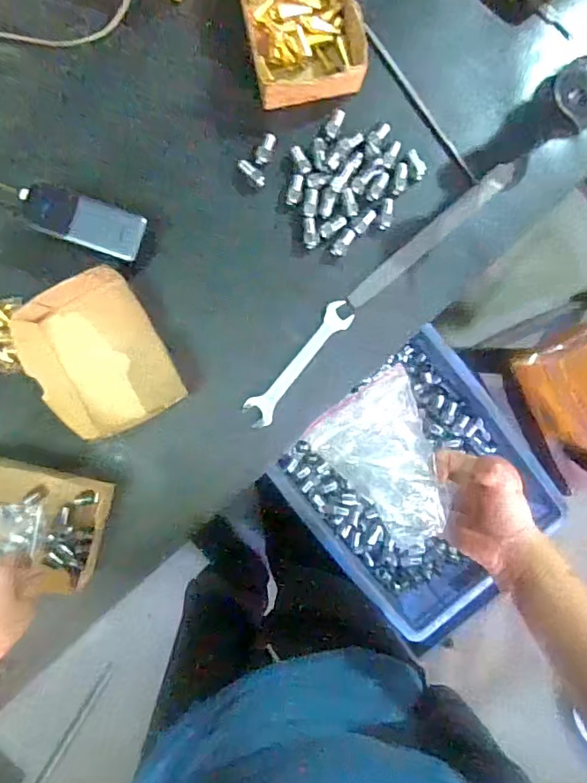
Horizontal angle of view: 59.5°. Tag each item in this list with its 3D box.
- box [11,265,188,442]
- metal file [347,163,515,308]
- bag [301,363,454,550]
[{"bbox_3d":[-0.220,-0.041,0.577,0.139,0.048,0.170,-26,94,-3],"label":"box"},{"bbox_3d":[0.166,-0.192,0.623,0.250,0.009,0.024,-39,94,-2],"label":"metal file"},{"bbox_3d":[0.083,0.055,0.418,0.089,0.020,0.131,-38,94,-2],"label":"bag"}]

